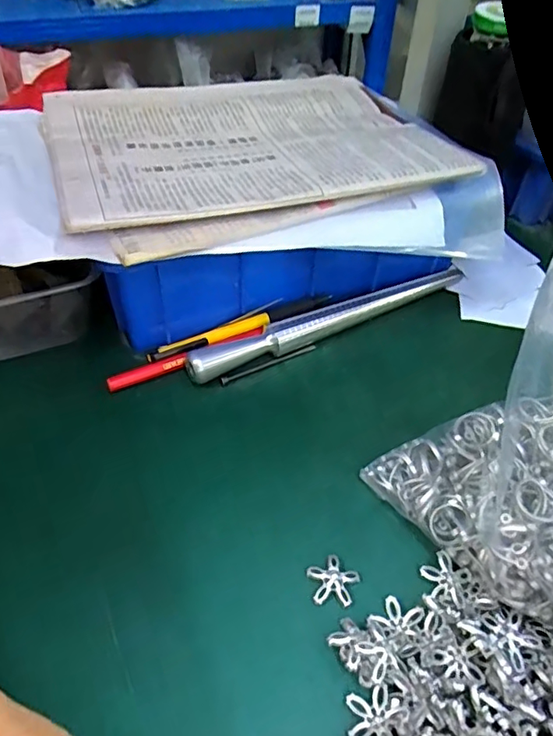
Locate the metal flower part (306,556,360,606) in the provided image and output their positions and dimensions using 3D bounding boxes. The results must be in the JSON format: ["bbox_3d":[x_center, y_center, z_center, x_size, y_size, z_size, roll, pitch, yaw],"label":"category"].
[{"bbox_3d":[0.027,0.106,0.268,0.024,0.005,0.023,2,46,-2],"label":"metal flower part"}]

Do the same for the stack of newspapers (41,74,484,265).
[{"bbox_3d":[-0.019,-0.163,0.389,0.269,0.017,0.202,-17,50,-19],"label":"stack of newspapers"}]

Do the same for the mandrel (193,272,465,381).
[{"bbox_3d":[0.044,-0.035,0.392,0.230,0.022,0.017,-21,51,-22],"label":"mandrel"}]

